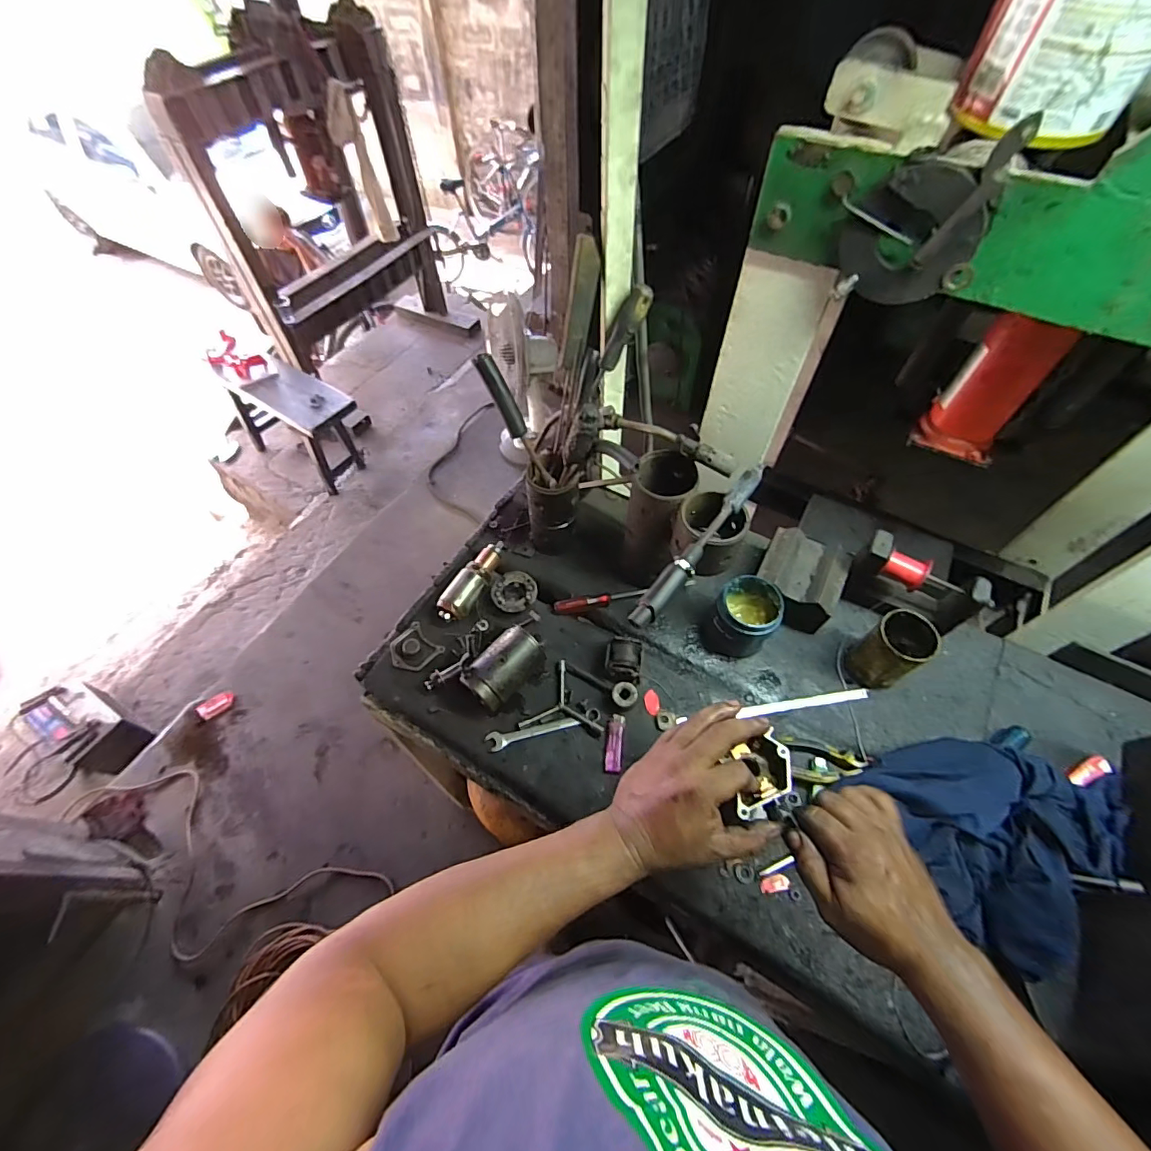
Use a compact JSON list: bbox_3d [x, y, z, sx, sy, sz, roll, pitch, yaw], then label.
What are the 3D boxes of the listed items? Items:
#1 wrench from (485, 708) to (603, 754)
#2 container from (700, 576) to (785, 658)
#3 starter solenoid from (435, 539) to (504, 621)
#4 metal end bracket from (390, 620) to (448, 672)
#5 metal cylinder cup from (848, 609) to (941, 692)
[{"bbox_3d":[-0.045,0.226,0.743,0.166,0.007,0.025,-12,58,-7],"label":"wrench"},{"bbox_3d":[0.252,0.068,0.772,0.087,0.116,0.091,0,57,0],"label":"container"},{"bbox_3d":[-0.168,0.006,0.849,0.051,0.042,0.164,23,60,14],"label":"starter solenoid"},{"bbox_3d":[-0.259,0.115,0.807,0.073,0.021,0.069,40,66,23],"label":"metal end bracket"},{"bbox_3d":[0.450,0.112,0.733,0.078,0.122,0.070,-29,62,-17],"label":"metal cylinder cup"}]

